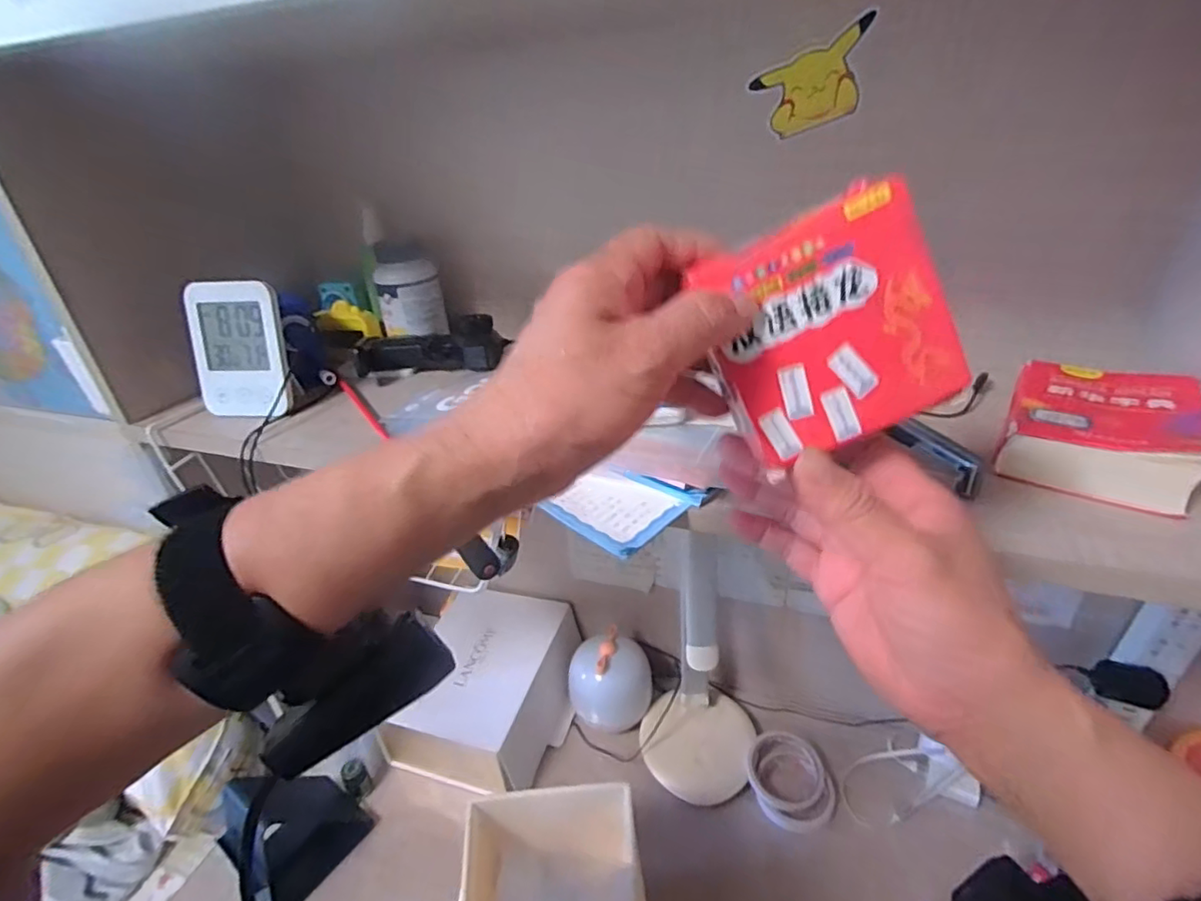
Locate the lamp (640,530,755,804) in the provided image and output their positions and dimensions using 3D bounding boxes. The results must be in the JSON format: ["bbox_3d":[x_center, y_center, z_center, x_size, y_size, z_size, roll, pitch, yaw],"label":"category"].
[{"bbox_3d":[0.115,0.260,0.684,0.142,0.298,0.138,-4,30,2],"label":"lamp"}]

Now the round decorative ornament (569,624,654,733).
[{"bbox_3d":[0.015,0.311,0.797,0.102,0.103,0.088,16,36,31],"label":"round decorative ornament"}]

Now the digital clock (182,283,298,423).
[{"bbox_3d":[-0.327,-0.089,0.527,0.087,0.122,0.028,2,17,4],"label":"digital clock"}]

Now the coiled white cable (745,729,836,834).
[{"bbox_3d":[0.232,0.402,0.709,0.093,0.024,0.114,-10,31,-9],"label":"coiled white cable"}]

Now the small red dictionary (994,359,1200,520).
[{"bbox_3d":[0.335,-0.016,0.390,0.099,0.040,0.127,17,37,33],"label":"small red dictionary"}]

